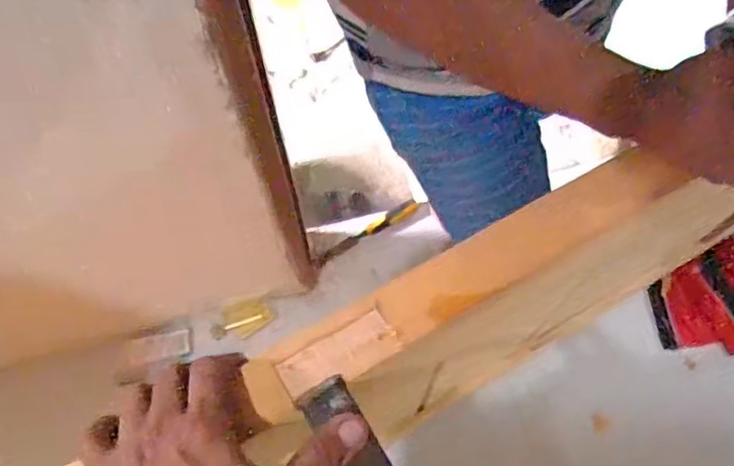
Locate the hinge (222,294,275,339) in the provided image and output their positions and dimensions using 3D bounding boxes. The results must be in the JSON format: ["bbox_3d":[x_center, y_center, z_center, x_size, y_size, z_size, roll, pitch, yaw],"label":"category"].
[{"bbox_3d":[-0.242,0.173,1.243,0.099,0.011,0.075,-14,85,-5],"label":"hinge"}]

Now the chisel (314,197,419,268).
[{"bbox_3d":[-0.003,0.003,1.279,0.247,0.022,0.032,-31,70,1],"label":"chisel"}]

